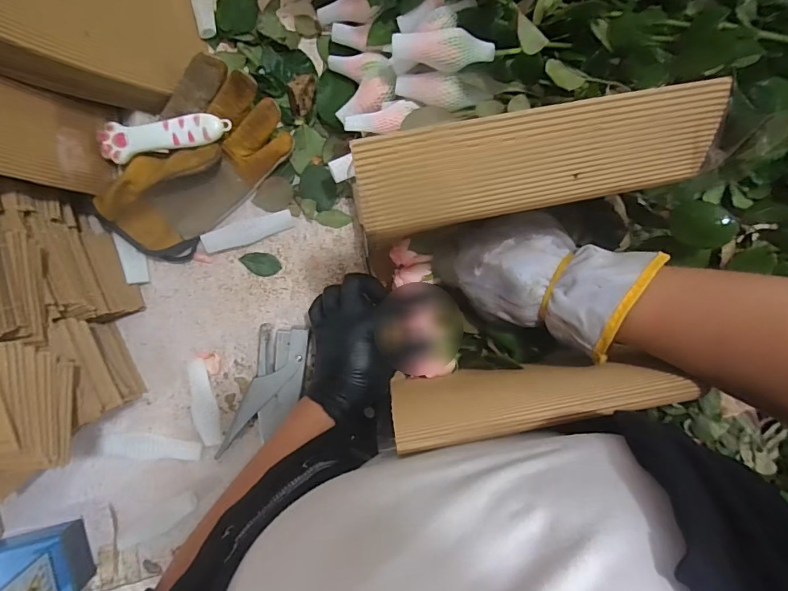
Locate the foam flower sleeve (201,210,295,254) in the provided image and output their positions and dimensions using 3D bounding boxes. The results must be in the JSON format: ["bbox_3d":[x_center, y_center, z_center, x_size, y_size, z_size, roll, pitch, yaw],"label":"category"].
[{"bbox_3d":[-0.148,-0.064,0.452,0.090,0.005,0.022,-20,110,-12],"label":"foam flower sleeve"}]

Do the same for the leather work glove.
[{"bbox_3d":[-0.194,-0.122,0.423,0.100,0.060,0.189,44,88,-5],"label":"leather work glove"}]

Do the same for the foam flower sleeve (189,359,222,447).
[{"bbox_3d":[-0.194,0.110,0.453,0.020,0.017,0.087,-11,93,-5],"label":"foam flower sleeve"}]

